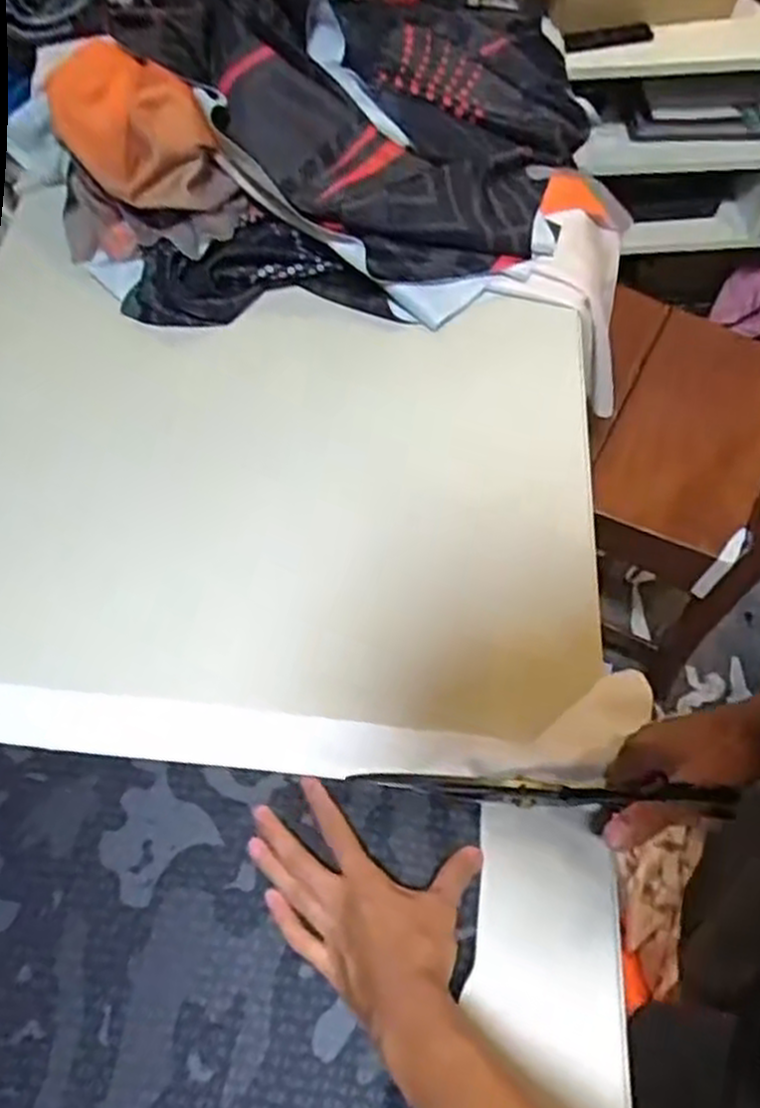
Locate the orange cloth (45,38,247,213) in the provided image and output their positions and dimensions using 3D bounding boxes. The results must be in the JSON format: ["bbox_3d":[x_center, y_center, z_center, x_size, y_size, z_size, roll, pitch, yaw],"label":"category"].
[{"bbox_3d":[-0.241,-0.405,0.750,0.203,0.078,0.107,40,69,19],"label":"orange cloth"}]

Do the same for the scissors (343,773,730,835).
[{"bbox_3d":[0.102,0.158,0.521,0.237,0.064,0.020,0,60,19],"label":"scissors"}]

